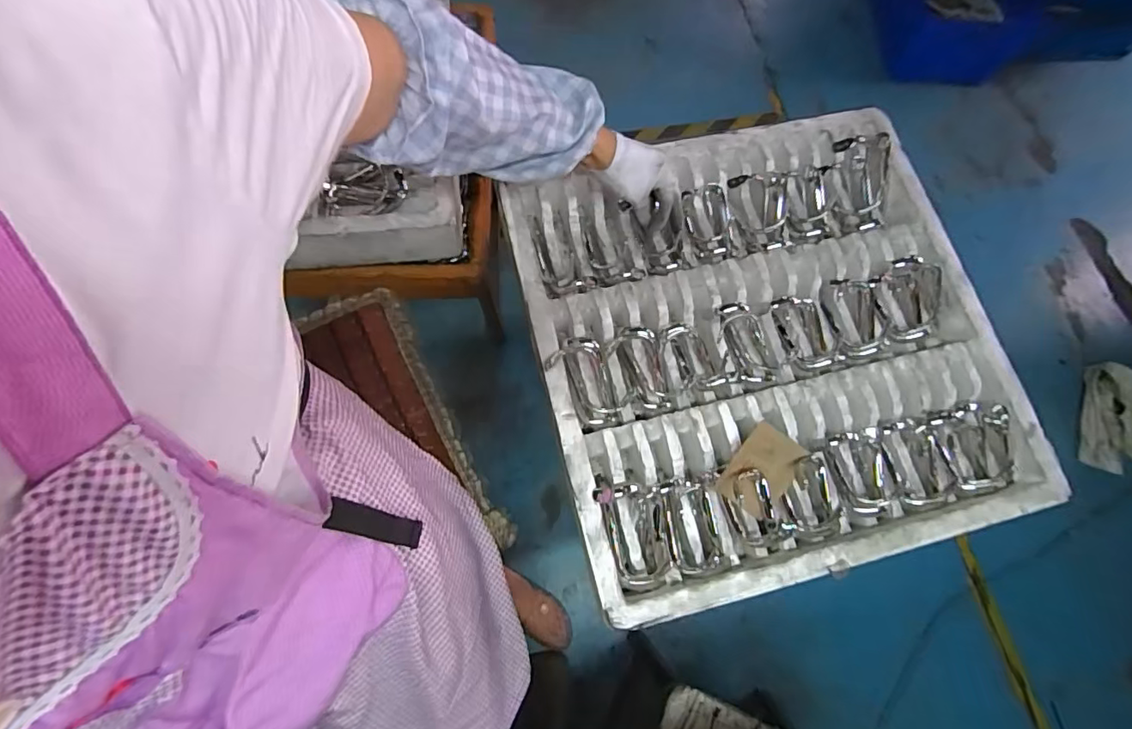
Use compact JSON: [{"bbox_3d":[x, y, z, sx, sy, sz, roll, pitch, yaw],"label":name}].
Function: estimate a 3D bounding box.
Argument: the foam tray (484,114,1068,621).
[{"bbox_3d":[0.236,-0.031,0.648,0.553,0.076,0.541,-14,72,-7],"label":"foam tray"}]

